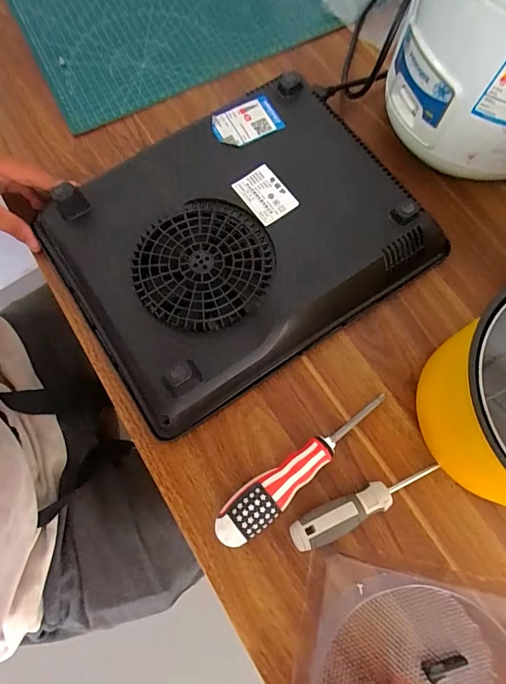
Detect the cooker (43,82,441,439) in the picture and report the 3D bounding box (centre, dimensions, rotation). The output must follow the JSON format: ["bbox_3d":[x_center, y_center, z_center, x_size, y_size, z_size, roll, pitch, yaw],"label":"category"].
[{"bbox_3d":[-0.022,-0.097,0.384,0.311,0.054,0.250,-34,76,-10],"label":"cooker"}]

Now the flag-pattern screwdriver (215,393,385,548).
[{"bbox_3d":[0.043,0.103,0.340,0.174,0.036,0.032,-37,77,-11],"label":"flag-pattern screwdriver"}]

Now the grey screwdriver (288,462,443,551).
[{"bbox_3d":[0.094,0.132,0.331,0.135,0.022,0.025,-25,75,-8],"label":"grey screwdriver"}]

